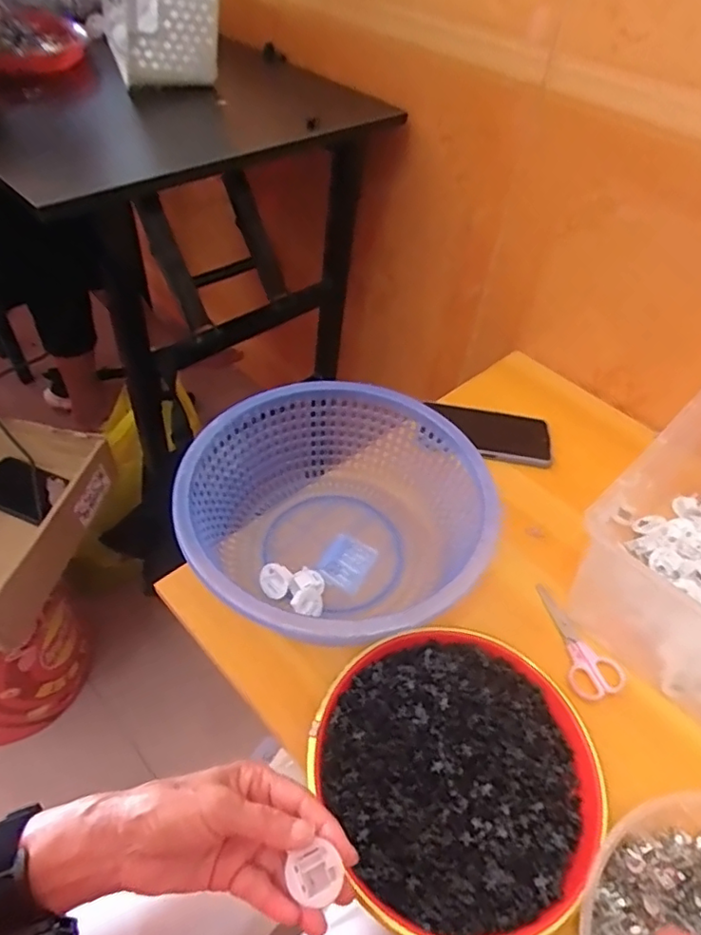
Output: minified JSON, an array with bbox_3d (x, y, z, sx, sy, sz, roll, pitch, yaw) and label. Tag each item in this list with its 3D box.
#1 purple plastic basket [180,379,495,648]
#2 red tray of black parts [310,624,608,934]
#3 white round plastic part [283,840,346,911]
[{"bbox_3d":[-0.013,0.052,0.553,0.273,0.116,0.278,-6,49,-10],"label":"purple plastic basket"},{"bbox_3d":[0.084,0.231,0.452,0.206,0.031,0.214,-18,53,-19],"label":"red tray of black parts"},{"bbox_3d":[-0.019,0.229,0.327,0.027,0.006,0.029,-4,74,13],"label":"white round plastic part"}]

